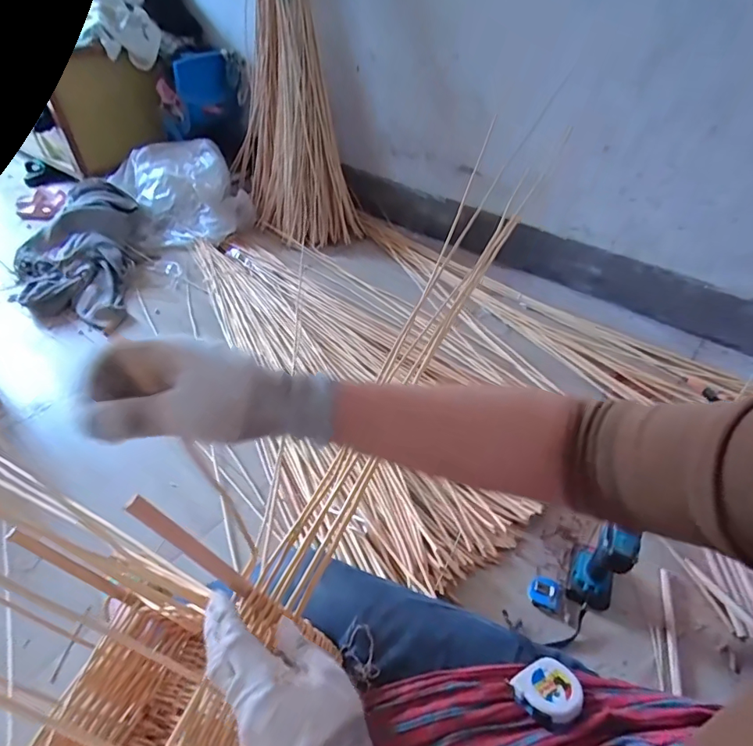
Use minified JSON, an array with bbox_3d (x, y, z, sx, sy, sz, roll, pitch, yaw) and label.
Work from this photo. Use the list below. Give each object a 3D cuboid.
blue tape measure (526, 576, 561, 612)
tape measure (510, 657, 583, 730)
[{"bbox_3d":[0.308,0.404,0.864,0.054,0.029,0.048,22,47,19],"label":"blue tape measure"},{"bbox_3d":[0.157,0.293,0.427,0.053,0.027,0.053,-17,27,-26],"label":"tape measure"}]

